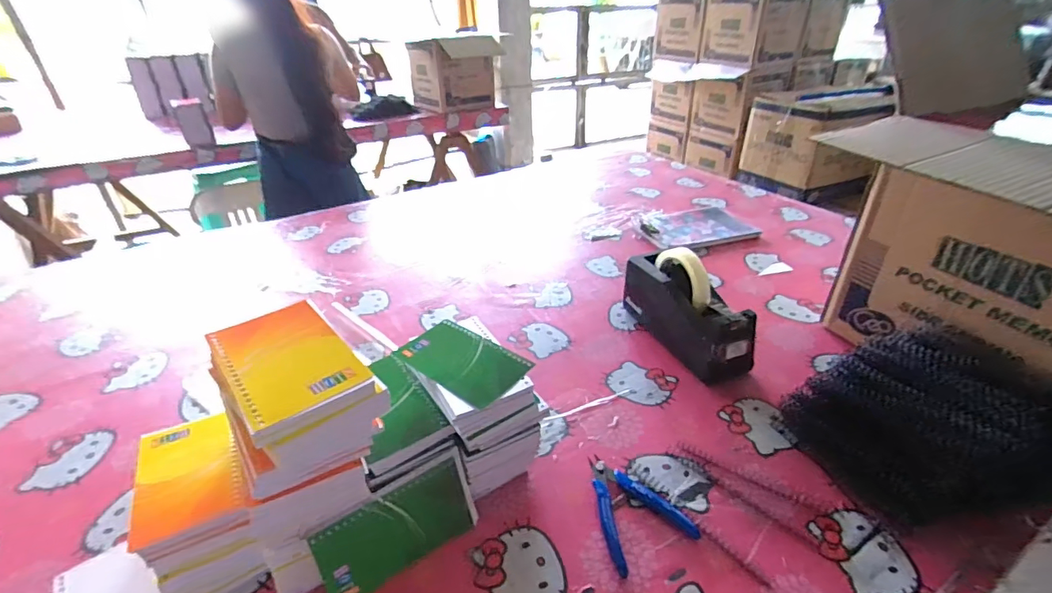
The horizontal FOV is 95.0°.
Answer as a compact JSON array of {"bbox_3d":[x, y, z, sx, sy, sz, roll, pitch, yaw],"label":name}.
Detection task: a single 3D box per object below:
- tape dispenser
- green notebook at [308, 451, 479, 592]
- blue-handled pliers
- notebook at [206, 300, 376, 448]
[{"bbox_3d":[0.218,0.013,0.661,0.075,0.124,0.198,-14,35,-18],"label":"tape dispenser"},{"bbox_3d":[-0.107,0.200,0.419,0.135,0.079,0.005,-23,21,-30],"label":"green notebook"},{"bbox_3d":[0.097,0.199,0.471,0.083,0.015,0.115,-15,36,-20],"label":"blue-handled pliers"},{"bbox_3d":[-0.178,0.048,0.360,0.082,0.016,0.127,-26,41,-33],"label":"notebook"}]

